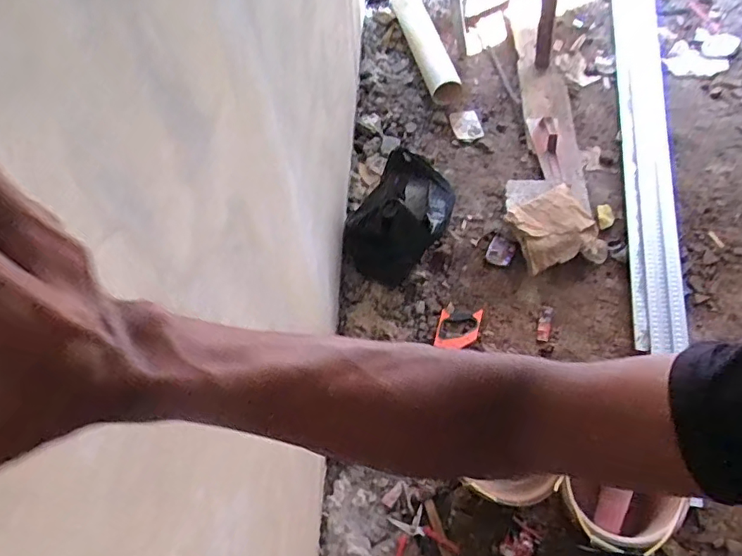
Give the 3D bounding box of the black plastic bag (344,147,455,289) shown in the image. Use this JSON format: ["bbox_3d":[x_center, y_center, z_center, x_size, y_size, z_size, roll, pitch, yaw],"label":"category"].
[{"bbox_3d":[0.120,-0.195,1.613,0.240,0.290,0.409,31,68,21],"label":"black plastic bag"}]

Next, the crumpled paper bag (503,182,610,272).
[{"bbox_3d":[0.557,-0.181,1.720,0.265,0.093,0.332,-16,60,-4],"label":"crumpled paper bag"}]

